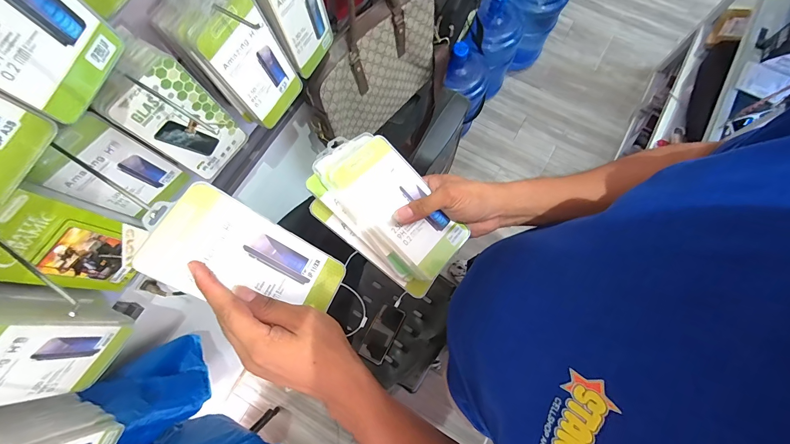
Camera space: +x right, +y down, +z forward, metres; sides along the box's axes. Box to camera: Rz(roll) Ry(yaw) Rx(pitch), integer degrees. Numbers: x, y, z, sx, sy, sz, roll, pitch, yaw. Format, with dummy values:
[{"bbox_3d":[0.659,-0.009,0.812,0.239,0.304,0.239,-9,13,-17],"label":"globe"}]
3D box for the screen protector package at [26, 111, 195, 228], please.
[{"bbox_3d":[-0.325,-0.053,0.394,0.012,0.156,0.093,38,79,11],"label":"screen protector package"}]

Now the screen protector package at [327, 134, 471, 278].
[{"bbox_3d":[0.009,-0.020,0.386,0.166,0.009,0.086,45,67,-2],"label":"screen protector package"}]

